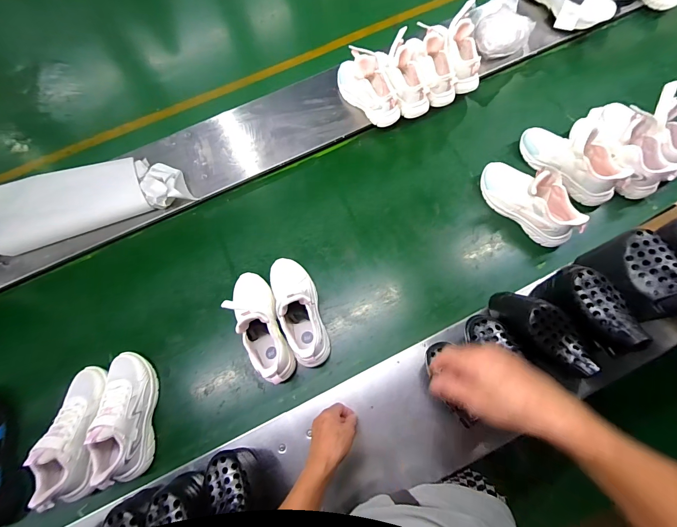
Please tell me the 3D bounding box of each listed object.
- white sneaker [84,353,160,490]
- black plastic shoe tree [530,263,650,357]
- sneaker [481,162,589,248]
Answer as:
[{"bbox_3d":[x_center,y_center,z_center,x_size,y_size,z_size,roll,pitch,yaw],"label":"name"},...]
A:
[{"bbox_3d":[-0.451,0.317,0.673,0.093,0.123,0.249,-7,72,0],"label":"white sneaker"},{"bbox_3d":[0.433,0.067,0.554,0.071,0.095,0.192,-17,34,-3],"label":"black plastic shoe tree"},{"bbox_3d":[0.453,-0.157,0.766,0.082,0.126,0.257,-41,75,-11],"label":"sneaker"}]

